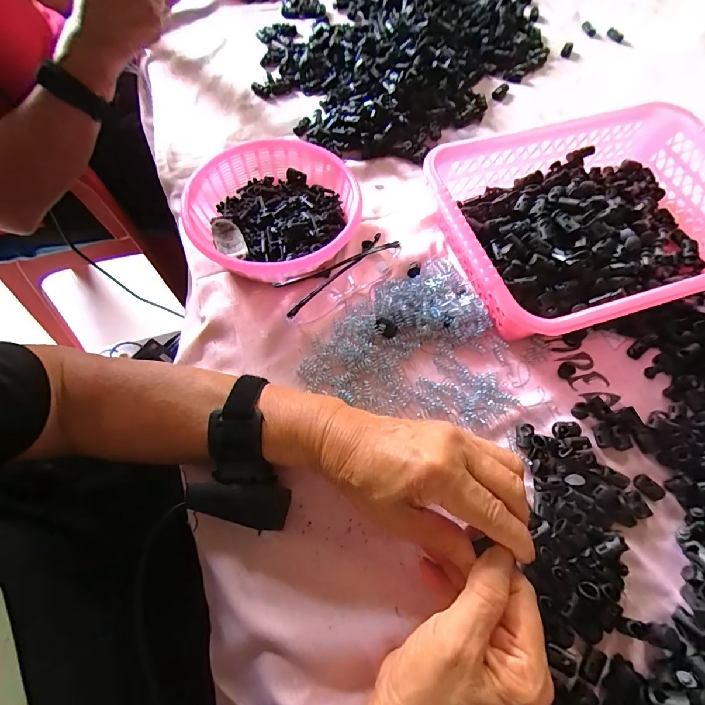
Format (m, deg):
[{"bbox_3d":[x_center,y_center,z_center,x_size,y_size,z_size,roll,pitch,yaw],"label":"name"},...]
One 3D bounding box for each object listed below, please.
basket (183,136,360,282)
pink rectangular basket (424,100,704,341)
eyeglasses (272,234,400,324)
[{"bbox_3d":[-0.078,-0.140,0.389,0.161,0.049,0.163,1,65,-2],"label":"basket"},{"bbox_3d":[0.237,-0.128,0.376,0.298,0.069,0.216,-18,67,-10],"label":"pink rectangular basket"},{"bbox_3d":[-0.011,-0.076,0.372,0.127,0.030,0.045,-31,70,-15],"label":"eyeglasses"}]

